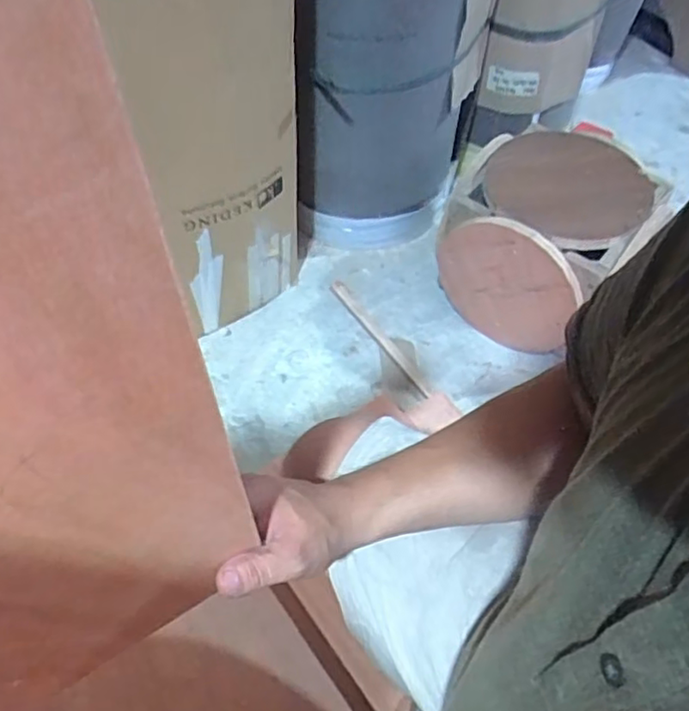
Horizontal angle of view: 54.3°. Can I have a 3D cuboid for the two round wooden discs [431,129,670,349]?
[{"bbox_3d":[0.369,-0.210,1.227,0.314,0.249,0.305,32,60,20],"label":"two round wooden discs"}]

